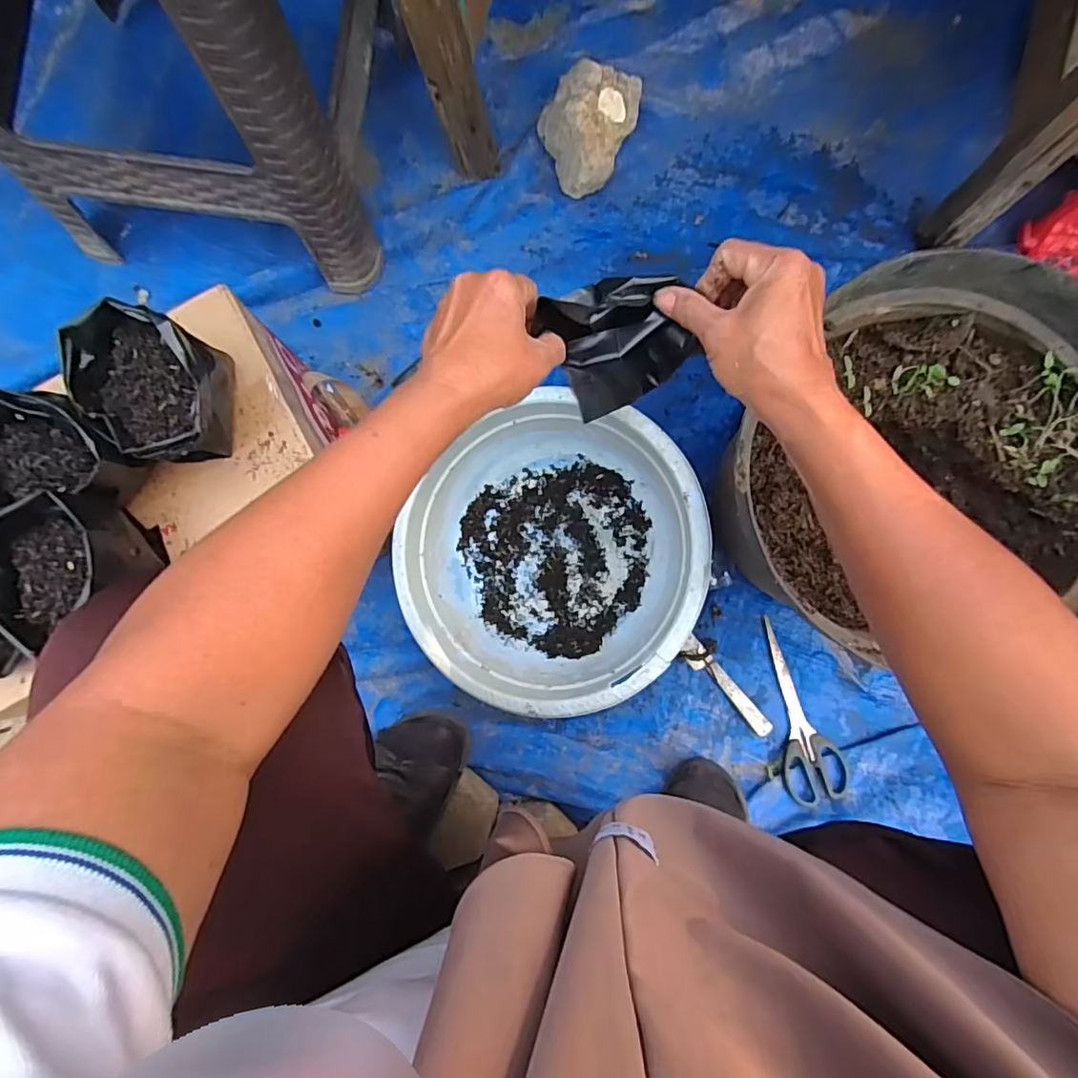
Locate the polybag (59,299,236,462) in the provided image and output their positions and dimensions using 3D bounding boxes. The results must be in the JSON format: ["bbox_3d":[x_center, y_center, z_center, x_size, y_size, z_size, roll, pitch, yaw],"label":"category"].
[{"bbox_3d":[-0.304,-0.121,0.444,0.107,0.090,0.101,0,85,2],"label":"polybag"}]

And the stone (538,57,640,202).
[{"bbox_3d":[0.049,-0.480,0.653,0.102,0.065,0.125,27,87,4],"label":"stone"}]

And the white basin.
[{"bbox_3d":[0.009,0.018,0.561,0.275,0.138,0.285,0,85,2],"label":"white basin"}]

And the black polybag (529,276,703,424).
[{"bbox_3d":[0.052,-0.132,0.410,0.089,0.149,0.047,-13,85,1],"label":"black polybag"}]

